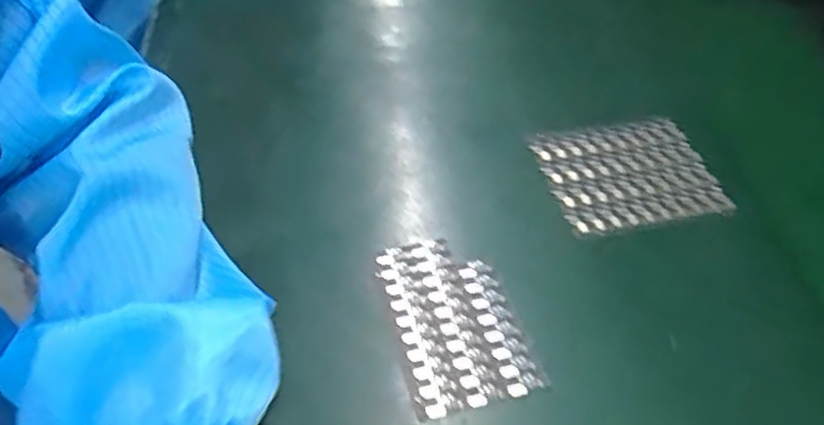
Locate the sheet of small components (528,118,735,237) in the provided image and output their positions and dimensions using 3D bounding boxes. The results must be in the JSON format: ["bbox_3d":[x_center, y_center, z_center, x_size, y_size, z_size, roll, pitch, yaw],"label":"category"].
[{"bbox_3d":[0.129,-0.024,0.430,0.093,0.009,0.082,-7,49,-11],"label":"sheet of small components"}]

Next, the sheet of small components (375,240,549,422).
[{"bbox_3d":[0.020,0.052,0.357,0.059,0.004,0.097,-10,50,-14],"label":"sheet of small components"}]

